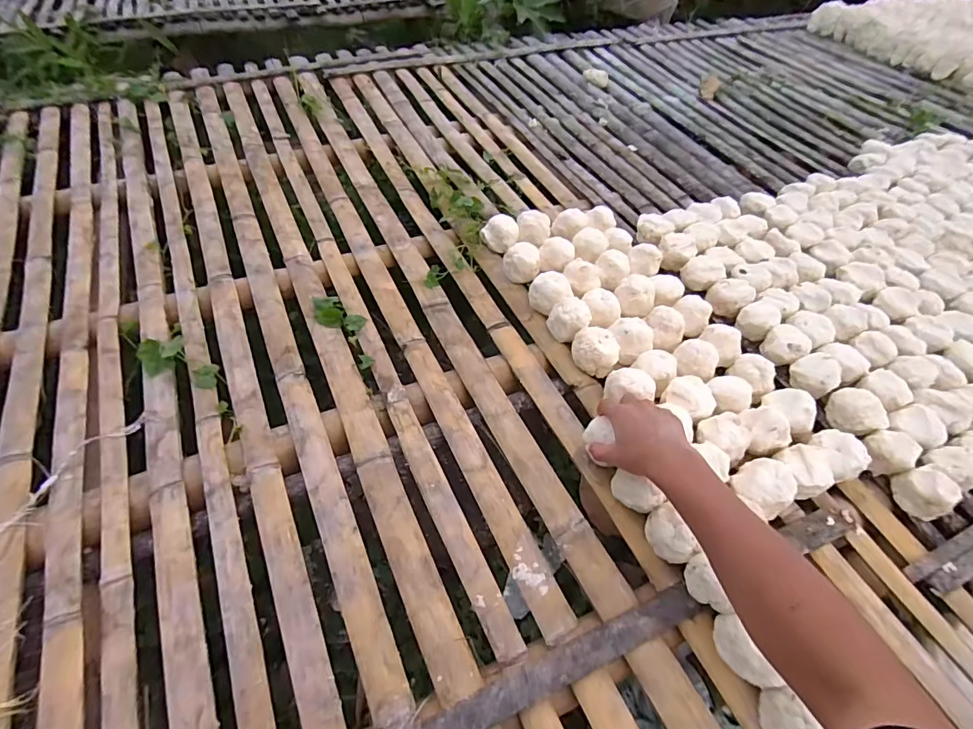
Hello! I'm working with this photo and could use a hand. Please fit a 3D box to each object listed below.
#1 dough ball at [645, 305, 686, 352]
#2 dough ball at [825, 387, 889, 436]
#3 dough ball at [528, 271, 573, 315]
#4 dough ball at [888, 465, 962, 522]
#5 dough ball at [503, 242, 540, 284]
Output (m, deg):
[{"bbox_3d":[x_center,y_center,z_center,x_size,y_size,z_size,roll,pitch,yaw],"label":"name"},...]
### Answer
[{"bbox_3d":[0.307,-0.065,0.809,0.068,0.046,0.062,3,53,-4],"label":"dough ball"},{"bbox_3d":[0.574,0.075,0.731,0.071,0.051,0.079,-27,58,-23],"label":"dough ball"},{"bbox_3d":[0.116,-0.134,0.856,0.067,0.054,0.076,-29,59,-25],"label":"dough ball"},{"bbox_3d":[0.621,0.180,0.662,0.047,0.055,0.065,-12,53,-13],"label":"dough ball"},{"bbox_3d":[0.068,-0.194,0.898,0.068,0.055,0.062,3,53,-4],"label":"dough ball"}]

